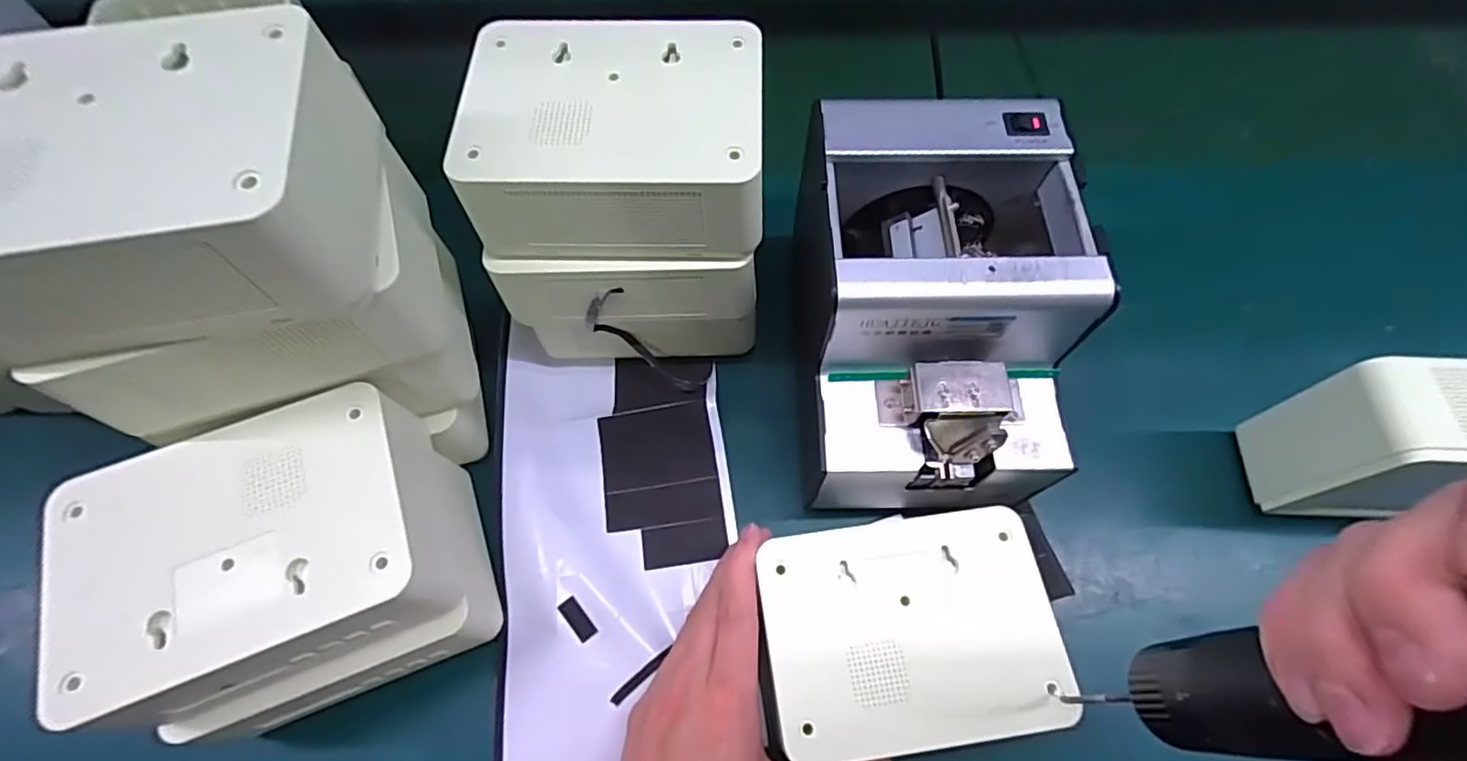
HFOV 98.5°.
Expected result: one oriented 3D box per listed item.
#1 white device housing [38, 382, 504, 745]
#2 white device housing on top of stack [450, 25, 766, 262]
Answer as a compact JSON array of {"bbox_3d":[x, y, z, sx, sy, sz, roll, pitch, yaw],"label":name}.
[{"bbox_3d":[-0.205,0.089,0.301,0.135,0.104,0.107,-21,66,-9],"label":"white device housing"},{"bbox_3d":[-0.056,-0.114,0.312,0.135,0.058,0.109,0,64,0],"label":"white device housing on top of stack"}]

